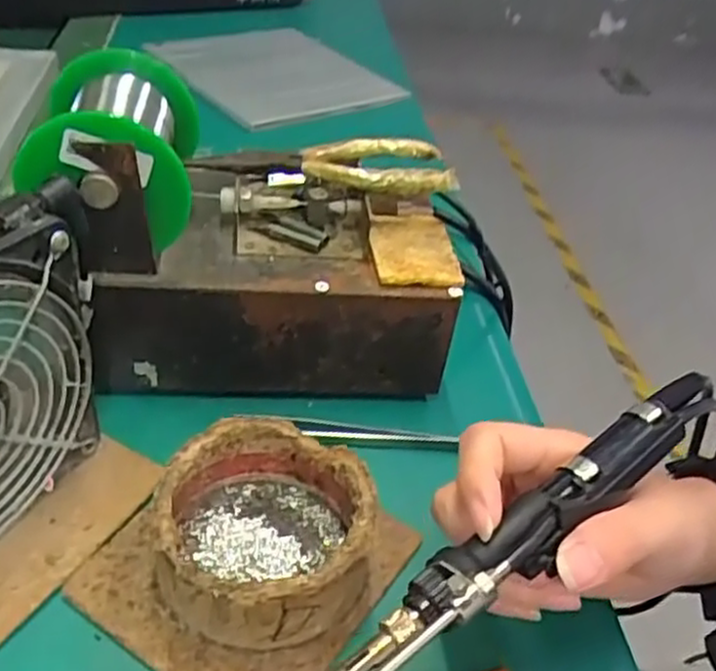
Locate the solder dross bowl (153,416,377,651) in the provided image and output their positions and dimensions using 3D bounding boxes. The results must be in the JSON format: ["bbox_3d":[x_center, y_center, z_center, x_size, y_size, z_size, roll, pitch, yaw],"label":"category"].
[{"bbox_3d":[-0.036,0.077,0.295,0.079,0.040,0.082,5,39,-4],"label":"solder dross bowl"}]

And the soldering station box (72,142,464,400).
[{"bbox_3d":[-0.040,-0.038,0.368,0.166,0.118,0.074,-1,40,-10],"label":"soldering station box"}]

